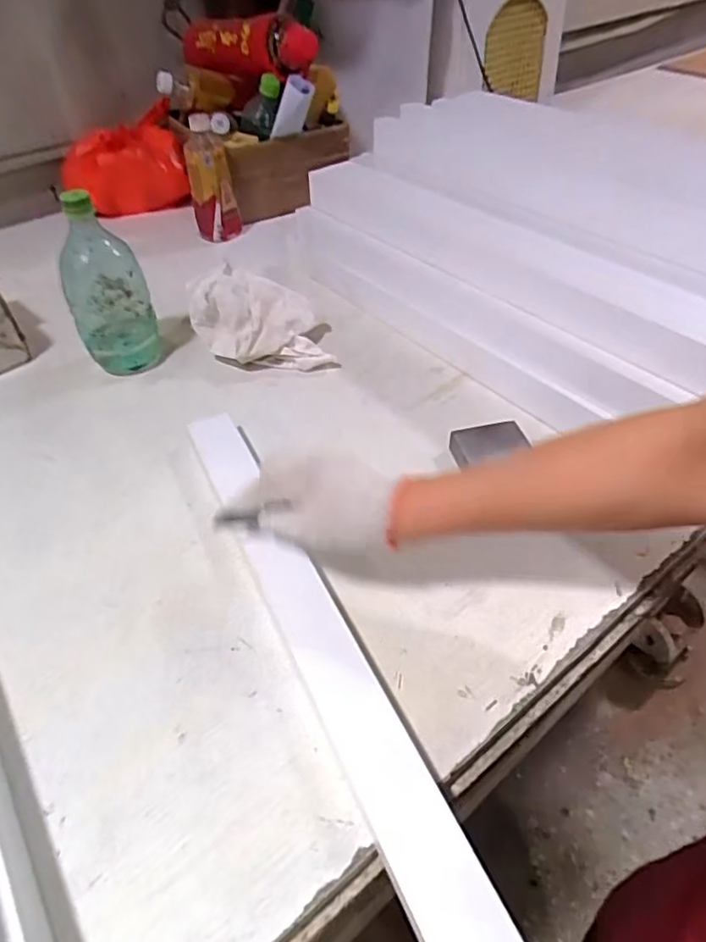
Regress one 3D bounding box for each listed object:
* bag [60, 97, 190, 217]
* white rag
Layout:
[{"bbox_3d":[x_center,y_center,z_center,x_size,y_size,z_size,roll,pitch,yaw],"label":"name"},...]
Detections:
[{"bbox_3d":[-0.432,-0.578,1.140,0.229,0.156,0.096,-9,44,-4],"label":"bag"},{"bbox_3d":[-0.114,-0.188,0.760,0.174,0.080,0.131,-4,44,1],"label":"white rag"}]

